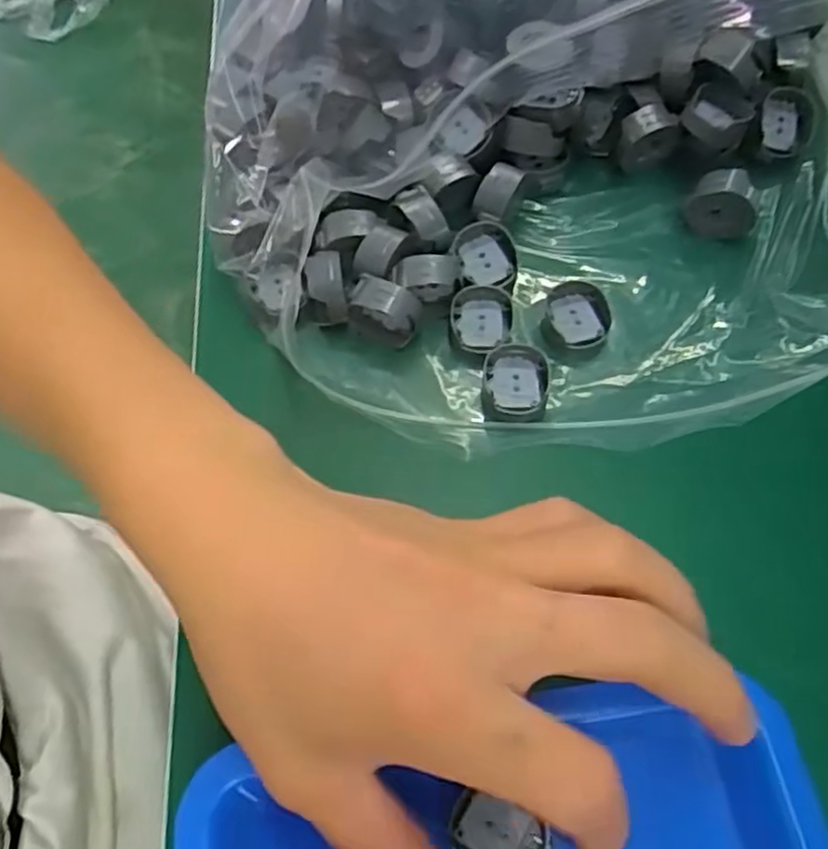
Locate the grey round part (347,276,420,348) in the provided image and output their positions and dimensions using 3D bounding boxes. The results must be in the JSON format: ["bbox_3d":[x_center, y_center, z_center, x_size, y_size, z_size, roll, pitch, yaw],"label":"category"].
[{"bbox_3d":[-0.012,-0.044,0.287,0.027,0.027,0.013,28,68,14],"label":"grey round part"}]

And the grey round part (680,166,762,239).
[{"bbox_3d":[0.129,-0.092,0.304,0.027,0.026,0.018,18,66,10],"label":"grey round part"}]

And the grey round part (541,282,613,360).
[{"bbox_3d":[0.065,-0.042,0.291,0.025,0.008,0.029,15,65,8],"label":"grey round part"}]

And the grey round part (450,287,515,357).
[{"bbox_3d":[0.027,-0.042,0.290,0.024,0.009,0.027,8,64,5],"label":"grey round part"}]

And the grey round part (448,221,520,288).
[{"bbox_3d":[0.030,-0.070,0.300,0.023,0.011,0.028,-29,67,-12],"label":"grey round part"}]

